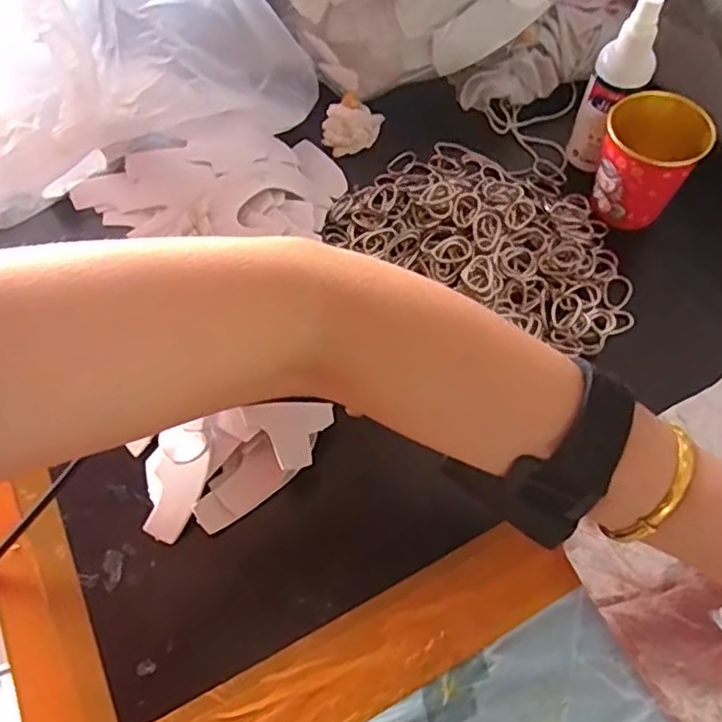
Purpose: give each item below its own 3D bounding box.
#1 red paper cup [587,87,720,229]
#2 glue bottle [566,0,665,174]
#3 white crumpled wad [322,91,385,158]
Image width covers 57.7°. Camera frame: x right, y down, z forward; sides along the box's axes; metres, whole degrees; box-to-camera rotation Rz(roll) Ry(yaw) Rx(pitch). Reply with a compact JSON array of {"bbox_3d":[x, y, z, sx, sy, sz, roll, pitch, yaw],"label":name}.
[{"bbox_3d":[0.201,-0.140,0.461,0.064,0.064,0.063,0,61,1],"label":"red paper cup"},{"bbox_3d":[0.180,-0.194,0.462,0.036,0.124,0.028,-30,64,-15],"label":"glue bottle"},{"bbox_3d":[-0.008,-0.190,0.523,0.038,0.022,0.044,22,63,13],"label":"white crumpled wad"}]

